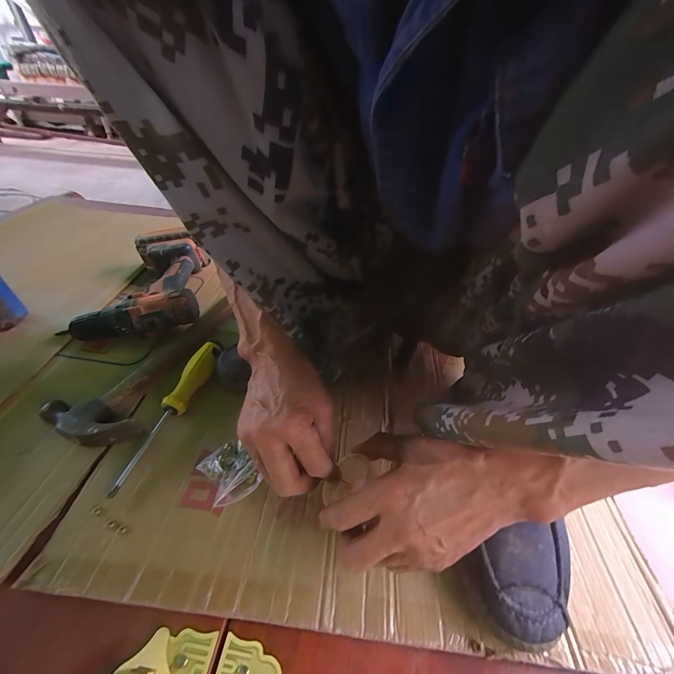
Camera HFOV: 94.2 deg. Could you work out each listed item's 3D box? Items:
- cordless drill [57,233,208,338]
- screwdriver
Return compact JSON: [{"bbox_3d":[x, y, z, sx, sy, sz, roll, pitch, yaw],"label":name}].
[{"bbox_3d":[-0.314,-0.086,0.505,0.177,0.067,0.208,-8,45,-13],"label":"cordless drill"},{"bbox_3d":[-0.197,0.080,0.372,0.029,0.025,0.200,14,45,10],"label":"screwdriver"}]

